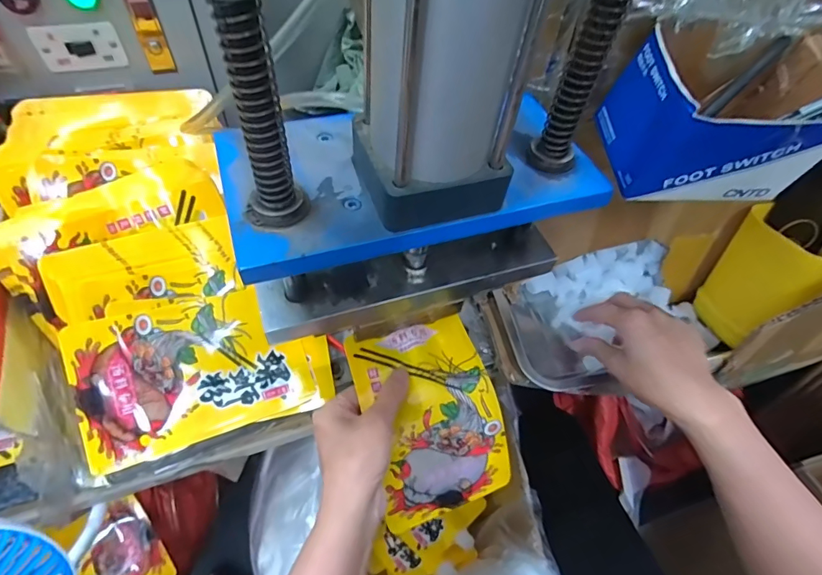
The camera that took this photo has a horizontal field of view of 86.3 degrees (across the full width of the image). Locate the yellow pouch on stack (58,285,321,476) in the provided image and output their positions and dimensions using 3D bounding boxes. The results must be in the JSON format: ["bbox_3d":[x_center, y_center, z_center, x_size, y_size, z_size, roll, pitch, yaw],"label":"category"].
[{"bbox_3d":[-0.179,0.067,0.371,0.172,0.023,0.115,-16,85,-28],"label":"yellow pouch on stack"}]

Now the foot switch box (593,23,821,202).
[{"bbox_3d":[0.206,-0.111,0.295,0.124,0.074,0.090,-5,55,-9],"label":"foot switch box"}]

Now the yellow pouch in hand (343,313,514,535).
[{"bbox_3d":[0.017,0.111,0.388,0.114,0.051,0.151,-13,57,-15],"label":"yellow pouch in hand"}]

